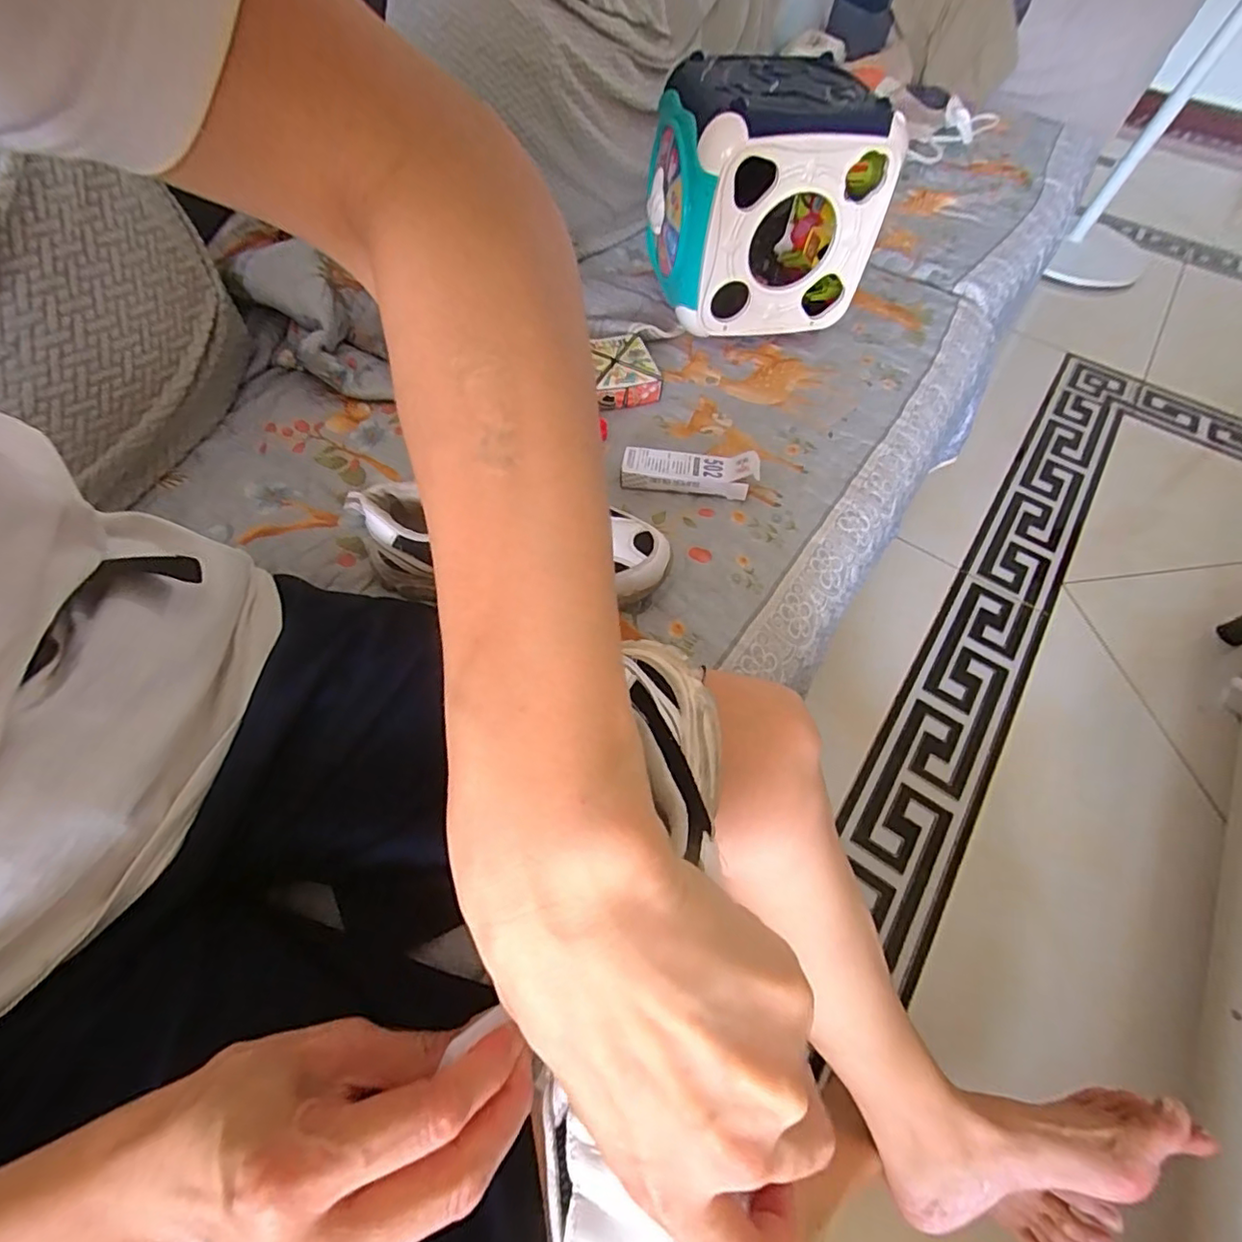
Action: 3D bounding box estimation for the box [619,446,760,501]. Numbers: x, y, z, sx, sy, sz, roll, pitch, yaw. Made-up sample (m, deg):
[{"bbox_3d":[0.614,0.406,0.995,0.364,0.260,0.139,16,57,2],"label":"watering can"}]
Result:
[{"bbox_3d":[0.064,-0.143,0.547,0.124,0.033,0.038,8,59,1],"label":"box"}]

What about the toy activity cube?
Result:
[{"bbox_3d":[0.150,-0.464,0.649,0.215,0.222,0.194,-5,59,-7],"label":"toy activity cube"}]

